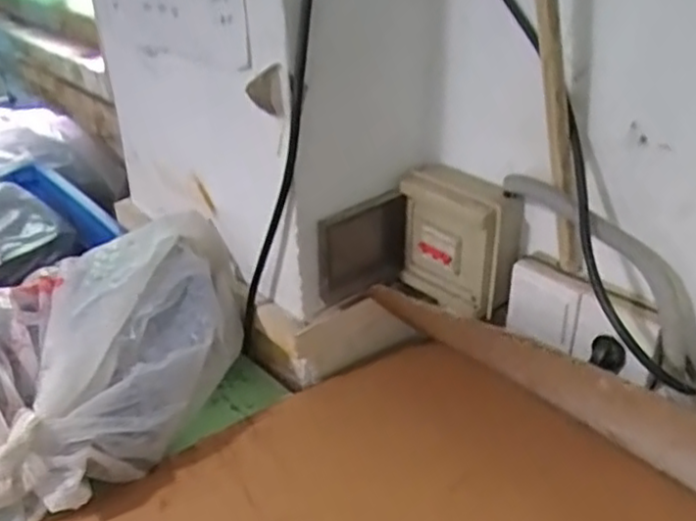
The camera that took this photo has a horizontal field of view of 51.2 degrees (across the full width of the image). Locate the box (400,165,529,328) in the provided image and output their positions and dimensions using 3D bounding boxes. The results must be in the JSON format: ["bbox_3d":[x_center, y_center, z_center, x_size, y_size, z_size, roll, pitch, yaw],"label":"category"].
[{"bbox_3d":[0.137,-0.021,0.877,0.072,0.158,0.137,-25,37,-34],"label":"box"}]

